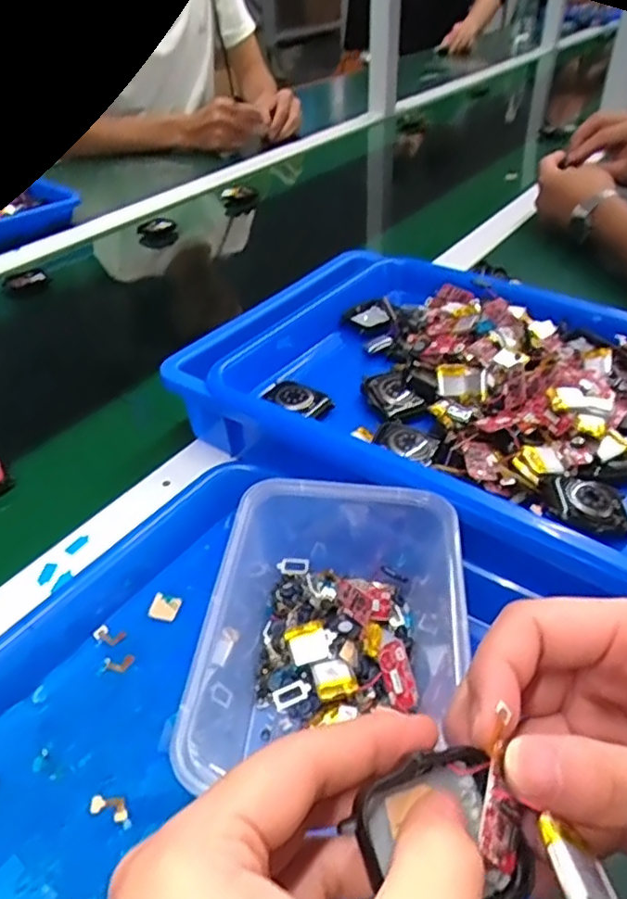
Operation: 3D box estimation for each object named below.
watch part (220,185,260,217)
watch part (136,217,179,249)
[{"bbox_3d":[-0.103,-0.352,0.902,0.046,0.035,0.025,-23,44,-24],"label":"watch part"},{"bbox_3d":[-0.198,-0.275,0.812,0.048,0.030,0.026,-15,42,-16],"label":"watch part"}]

